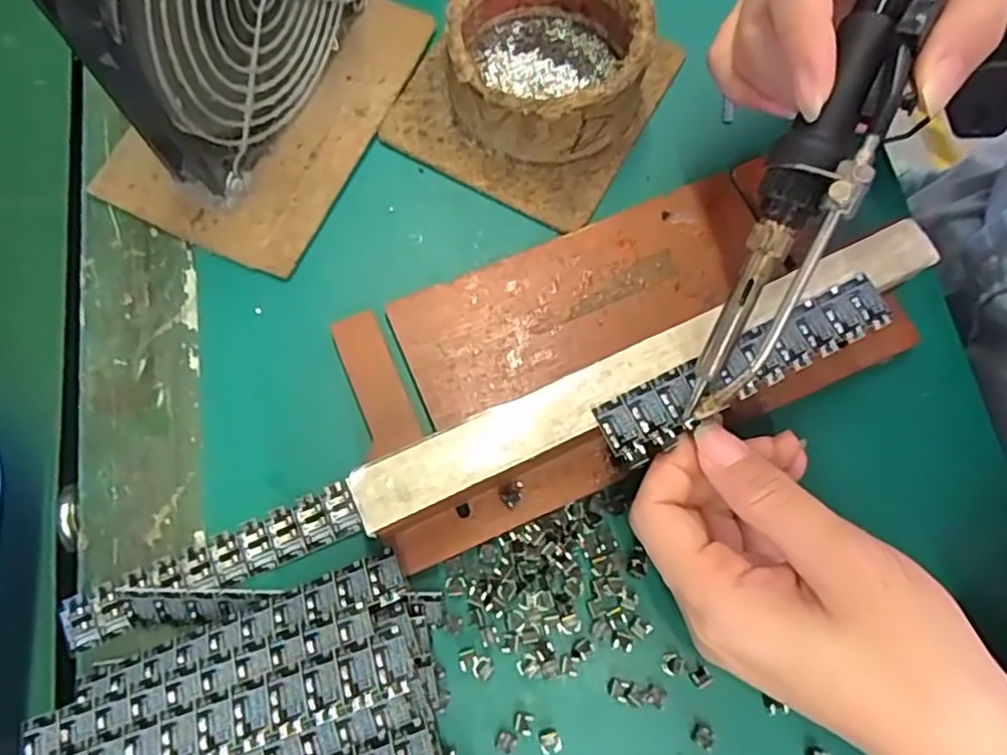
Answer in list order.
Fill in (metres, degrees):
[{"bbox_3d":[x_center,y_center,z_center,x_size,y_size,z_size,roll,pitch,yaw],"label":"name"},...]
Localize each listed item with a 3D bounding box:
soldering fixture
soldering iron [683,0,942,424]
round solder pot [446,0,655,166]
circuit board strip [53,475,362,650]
[{"bbox_3d":[0.041,-0.019,0.251,0.206,0.043,0.099,-22,75,-7],"label":"soldering fixture"},{"bbox_3d":[0.101,-0.083,0.195,0.022,0.018,0.200,23,101,6],"label":"soldering iron"},{"bbox_3d":[0.018,-0.135,0.287,0.078,0.040,0.081,0,73,0],"label":"round solder pot"},{"bbox_3d":[-0.105,0.067,0.246,0.108,0.004,0.019,-22,75,-7],"label":"circuit board strip"}]

